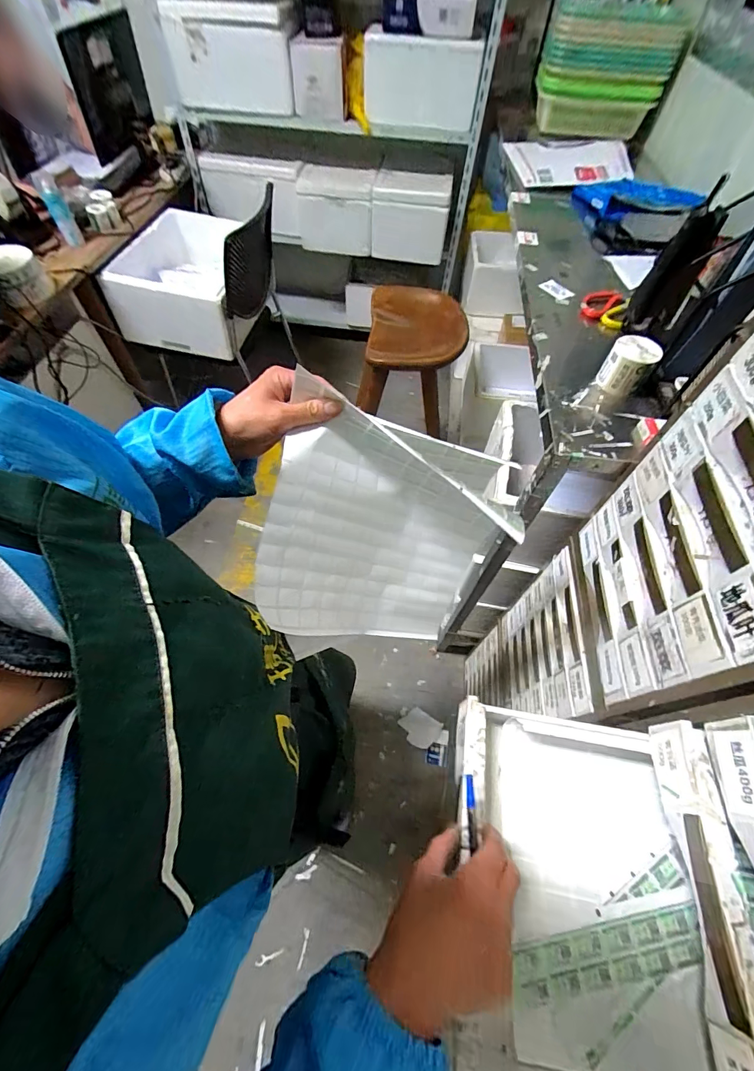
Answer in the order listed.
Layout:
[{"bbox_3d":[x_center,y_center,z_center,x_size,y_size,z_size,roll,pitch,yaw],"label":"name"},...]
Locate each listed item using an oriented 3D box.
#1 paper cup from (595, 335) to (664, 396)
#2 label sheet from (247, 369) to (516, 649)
[{"bbox_3d":[0.385,-0.263,0.610,0.066,0.062,0.068,34,63,17],"label":"paper cup"},{"bbox_3d":[0.024,0.001,0.461,0.302,0.042,0.248,14,94,-34],"label":"label sheet"}]

